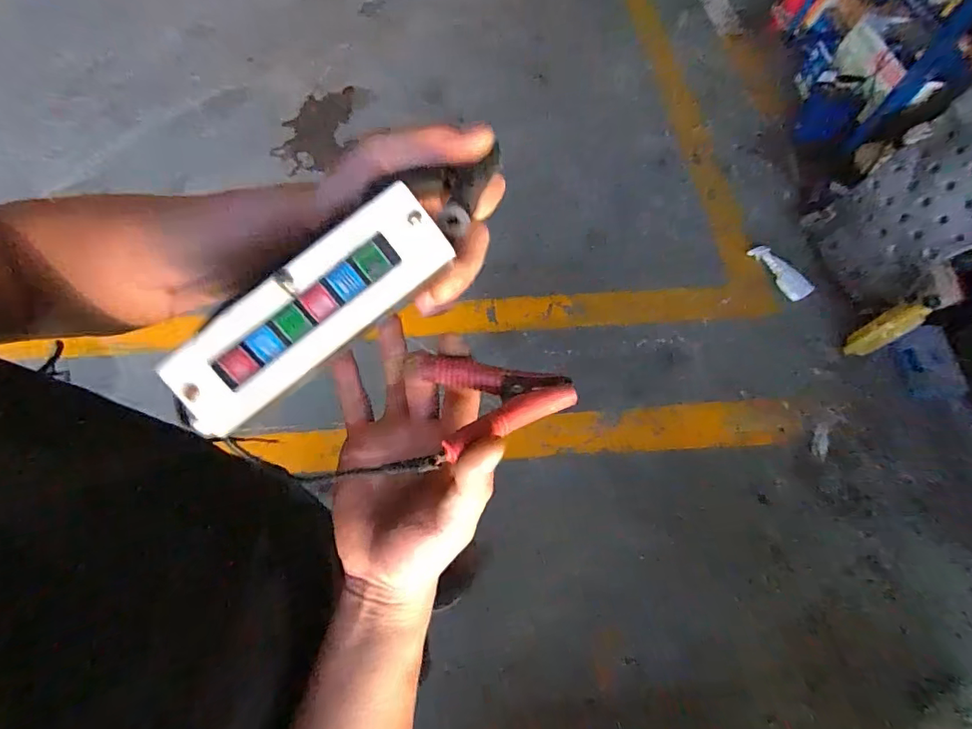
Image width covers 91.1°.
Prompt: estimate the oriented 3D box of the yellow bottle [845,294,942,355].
[{"bbox_3d":[1.257,-0.112,1.503,0.064,0.257,0.089,-5,59,-43],"label":"yellow bottle"}]

